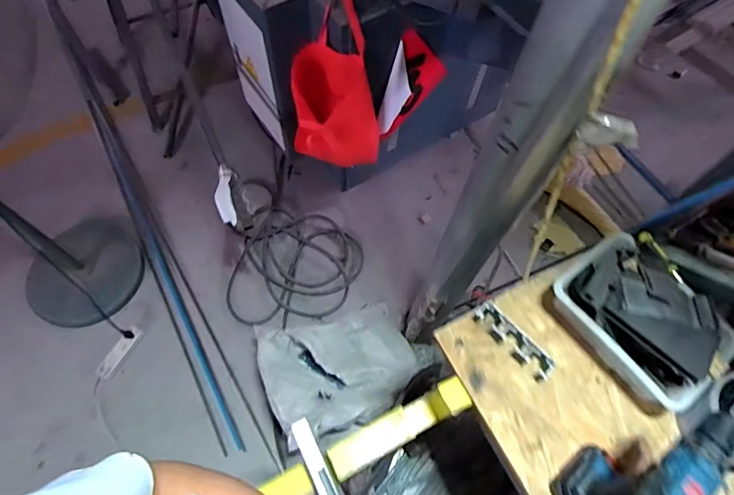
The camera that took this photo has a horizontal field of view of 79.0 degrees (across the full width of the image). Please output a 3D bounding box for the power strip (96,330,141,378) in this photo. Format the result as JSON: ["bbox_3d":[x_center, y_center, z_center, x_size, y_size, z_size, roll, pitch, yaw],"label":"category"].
[{"bbox_3d":[-0.906,0.384,1.630,0.041,0.041,0.196,28,66,9],"label":"power strip"}]

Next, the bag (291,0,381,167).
[{"bbox_3d":[-0.075,-0.393,1.221,0.252,0.422,0.246,-5,65,-6],"label":"bag"}]

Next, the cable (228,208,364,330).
[{"bbox_3d":[-0.276,0.085,1.752,0.471,0.042,0.487,1,64,-3],"label":"cable"}]

